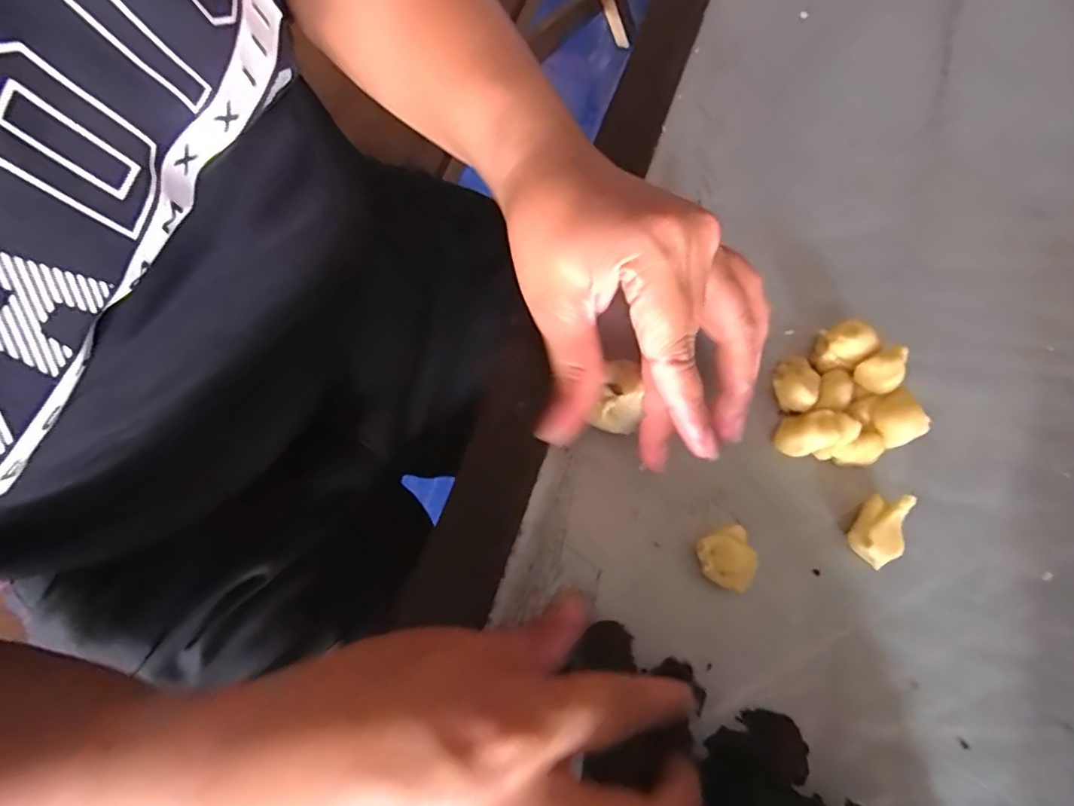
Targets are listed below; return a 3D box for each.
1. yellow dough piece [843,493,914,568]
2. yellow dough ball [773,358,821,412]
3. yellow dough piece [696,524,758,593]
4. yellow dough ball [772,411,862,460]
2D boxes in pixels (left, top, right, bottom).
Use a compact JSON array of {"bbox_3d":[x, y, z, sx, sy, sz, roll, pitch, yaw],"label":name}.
[{"bbox_3d":[0.158,0.057,0.257,0.022,0.015,0.035,40,76,12],"label":"yellow dough piece"},{"bbox_3d":[0.129,-0.010,0.279,0.020,0.017,0.028,26,74,8],"label":"yellow dough ball"},{"bbox_3d":[0.085,0.071,0.252,0.023,0.016,0.027,-17,73,-6],"label":"yellow dough piece"},{"bbox_3d":[0.133,0.016,0.269,0.030,0.024,0.023,-23,74,-8],"label":"yellow dough ball"}]

